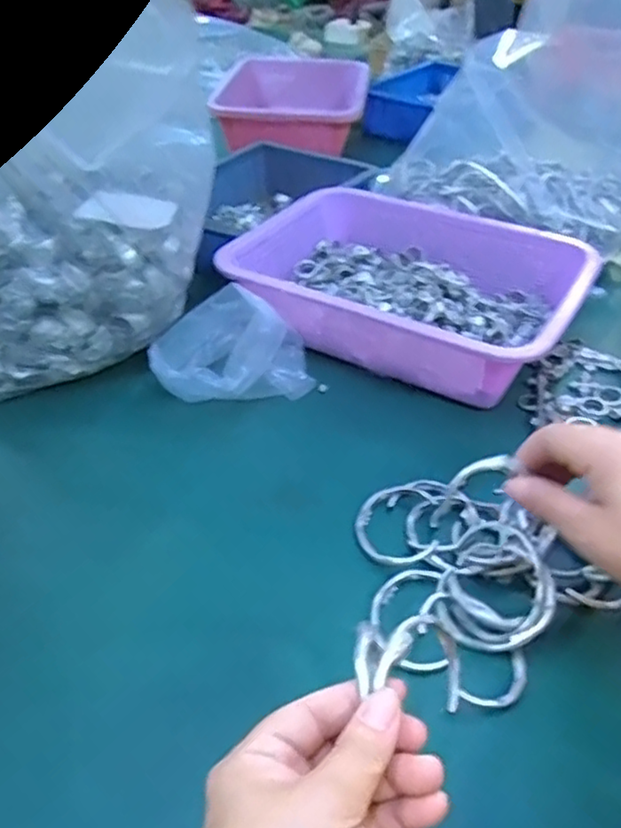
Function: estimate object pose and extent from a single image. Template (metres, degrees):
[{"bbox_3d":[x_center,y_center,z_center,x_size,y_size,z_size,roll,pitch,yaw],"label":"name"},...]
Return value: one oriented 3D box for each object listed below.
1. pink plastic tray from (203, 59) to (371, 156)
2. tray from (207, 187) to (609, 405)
[{"bbox_3d":[-0.025,-0.477,1.033,0.217,0.087,0.310,5,39,3],"label":"pink plastic tray"},{"bbox_3d":[0.093,-0.119,0.629,0.294,0.082,0.226,21,43,22],"label":"tray"}]

